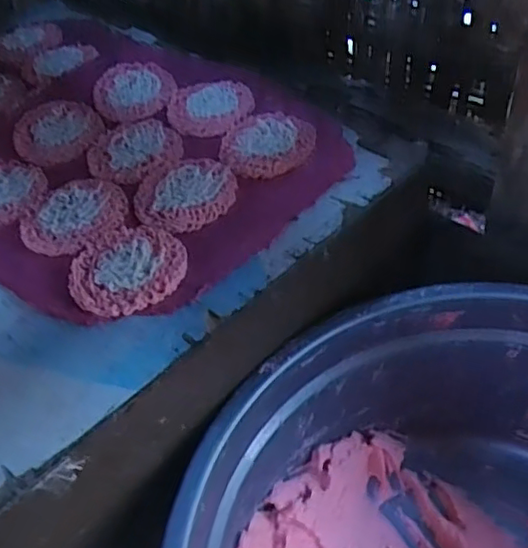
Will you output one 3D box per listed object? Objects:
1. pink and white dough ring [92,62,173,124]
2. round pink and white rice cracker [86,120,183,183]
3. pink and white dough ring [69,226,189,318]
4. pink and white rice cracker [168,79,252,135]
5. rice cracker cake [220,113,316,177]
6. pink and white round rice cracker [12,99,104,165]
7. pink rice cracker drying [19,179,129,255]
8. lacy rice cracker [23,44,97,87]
[{"bbox_3d":[-0.125,-0.178,0.589,0.073,0.009,0.089,-17,49,-8],"label":"pink and white dough ring"},{"bbox_3d":[-0.112,-0.107,0.529,0.078,0.004,0.078,-3,49,4],"label":"round pink and white rice cracker"},{"bbox_3d":[-0.096,-0.005,0.434,0.080,0.006,0.077,-3,49,4],"label":"pink and white dough ring"},{"bbox_3d":[-0.049,-0.153,0.559,0.076,0.010,0.073,-2,49,5],"label":"pink and white rice cracker"},{"bbox_3d":[0.003,-0.111,0.514,0.077,0.007,0.077,-6,49,1],"label":"rice cracker cake"},{"bbox_3d":[-0.189,-0.133,0.559,0.076,0.005,0.087,-23,51,-13],"label":"pink and white round rice cracker"},{"bbox_3d":[-0.148,-0.047,0.476,0.081,0.004,0.072,-32,53,-20],"label":"pink rice cracker drying"},{"bbox_3d":[-0.219,-0.226,0.655,0.085,0.008,0.075,-39,56,-24],"label":"lacy rice cracker"}]

